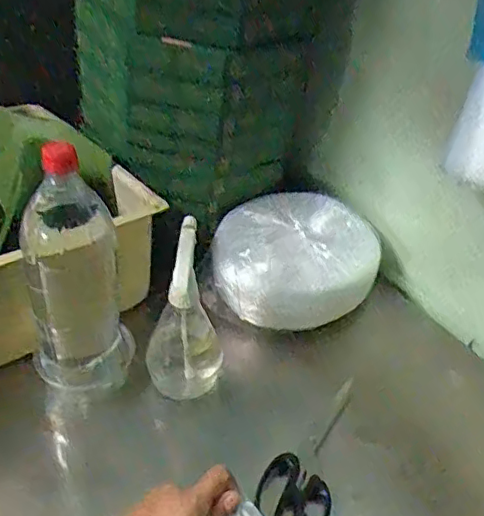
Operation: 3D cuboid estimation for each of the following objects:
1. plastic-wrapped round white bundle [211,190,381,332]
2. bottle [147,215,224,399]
[{"bbox_3d":[0.078,0.000,0.838,0.226,0.096,0.242,7,36,0],"label":"plastic-wrapped round white bundle"},{"bbox_3d":[-0.065,0.073,0.668,0.072,0.203,0.071,-25,46,-35],"label":"bottle"}]

